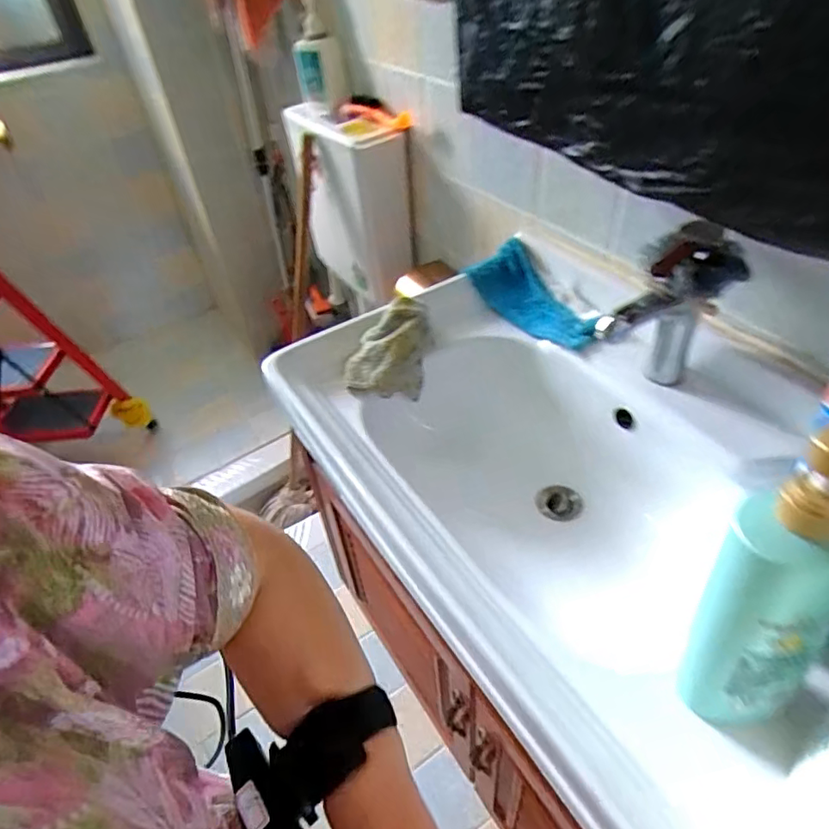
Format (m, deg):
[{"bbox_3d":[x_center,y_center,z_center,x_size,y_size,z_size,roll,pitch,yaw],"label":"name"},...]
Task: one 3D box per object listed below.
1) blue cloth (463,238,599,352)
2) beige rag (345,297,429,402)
[{"bbox_3d":[0.171,-0.171,0.836,0.099,0.055,0.247,-22,46,-14],"label":"blue cloth"},{"bbox_3d":[-0.036,-0.090,0.795,0.107,0.078,0.142,-1,44,7],"label":"beige rag"}]

